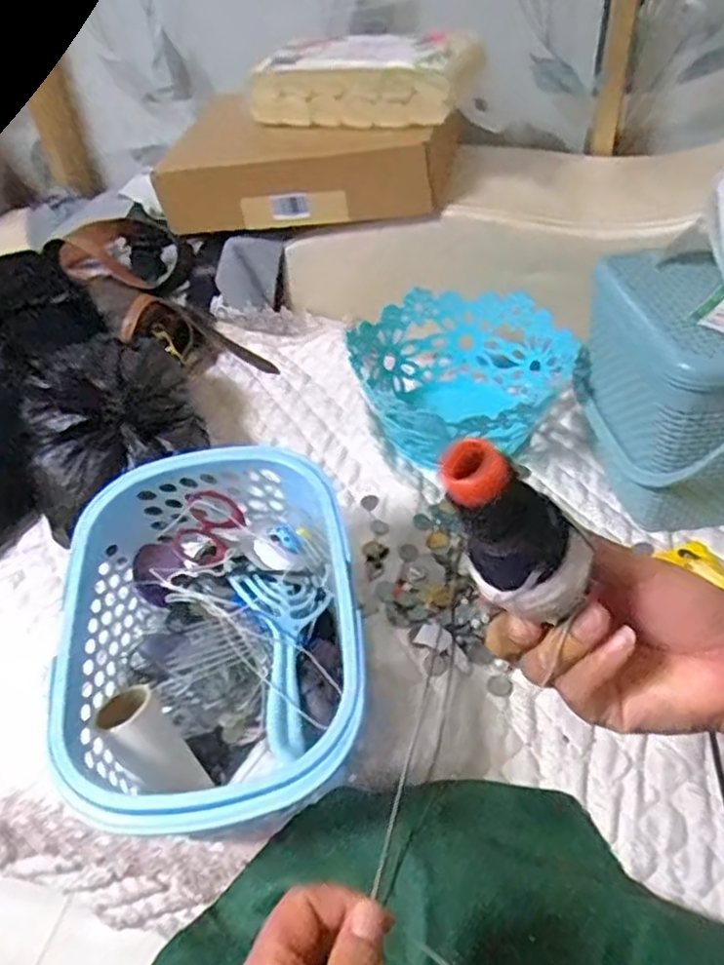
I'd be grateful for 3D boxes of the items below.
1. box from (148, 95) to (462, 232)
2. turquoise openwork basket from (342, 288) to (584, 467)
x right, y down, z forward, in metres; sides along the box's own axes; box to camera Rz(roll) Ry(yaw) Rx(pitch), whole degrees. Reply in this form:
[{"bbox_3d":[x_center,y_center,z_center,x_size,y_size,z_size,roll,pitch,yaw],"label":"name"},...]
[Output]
[{"bbox_3d":[-0.074,-0.412,0.953,0.383,0.110,0.148,7,46,12],"label":"box"},{"bbox_3d":[0.110,-0.105,0.826,0.217,0.123,0.236,20,50,24],"label":"turquoise openwork basket"}]

